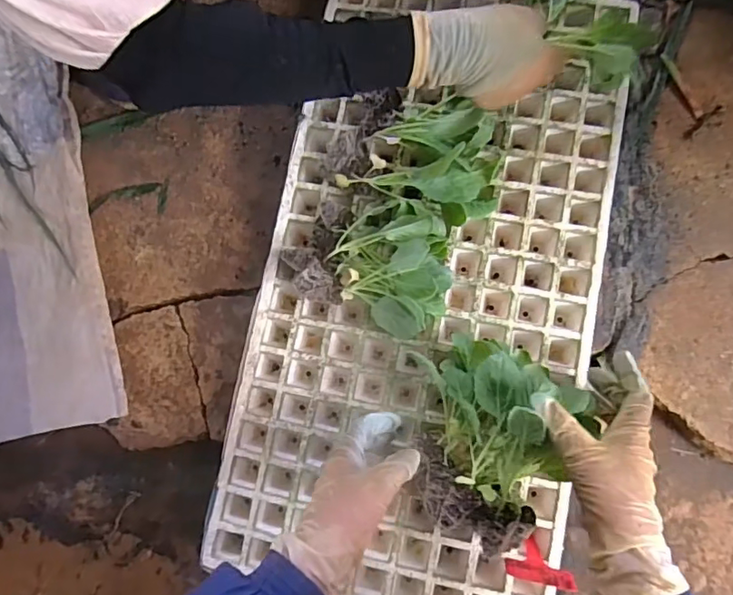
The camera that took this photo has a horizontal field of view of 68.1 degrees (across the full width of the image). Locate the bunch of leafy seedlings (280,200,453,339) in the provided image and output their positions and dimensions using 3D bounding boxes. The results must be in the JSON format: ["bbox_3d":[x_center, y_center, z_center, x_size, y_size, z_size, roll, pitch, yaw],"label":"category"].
[{"bbox_3d":[0.001,-0.033,0.530,0.155,0.057,0.128,4,79,6],"label":"bunch of leafy seedlings"}]

